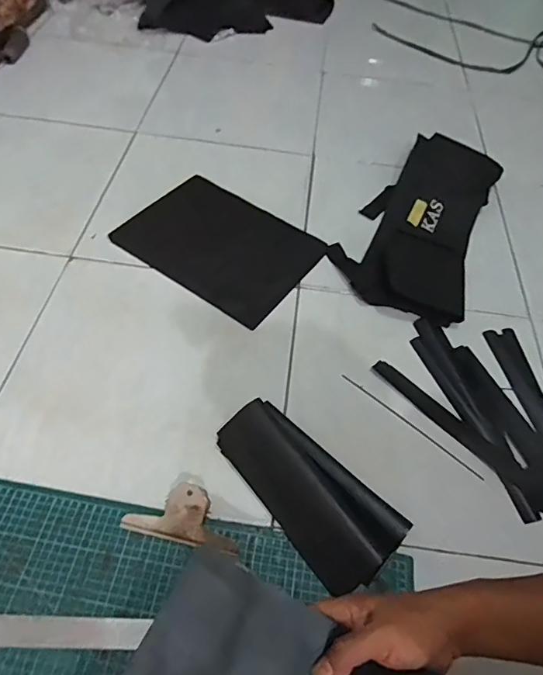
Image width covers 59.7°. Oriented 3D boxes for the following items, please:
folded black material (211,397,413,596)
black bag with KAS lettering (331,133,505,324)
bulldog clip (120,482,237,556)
[{"bbox_3d":[0.040,0.186,0.589,0.249,0.040,0.114,40,60,21],"label":"folded black material"},{"bbox_3d":[0.287,-0.240,0.915,0.243,0.050,0.477,22,55,10],"label":"black bag with KAS lettering"},{"bbox_3d":[-0.104,0.207,0.563,0.134,0.035,0.063,11,54,3],"label":"bulldog clip"}]

